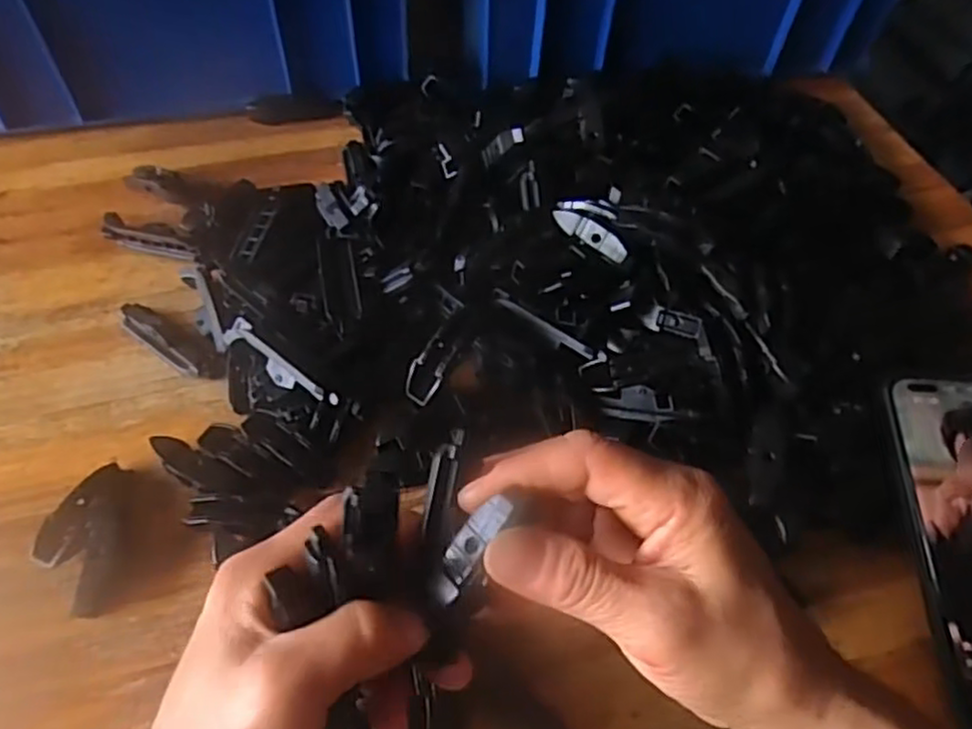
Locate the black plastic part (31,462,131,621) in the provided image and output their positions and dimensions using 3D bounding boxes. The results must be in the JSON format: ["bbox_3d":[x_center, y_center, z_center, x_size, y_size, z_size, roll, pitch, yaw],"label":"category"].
[{"bbox_3d":[-0.184,0.078,0.322,0.033,0.009,0.071,-4,54,-5],"label":"black plastic part"}]

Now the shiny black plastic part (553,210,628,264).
[{"bbox_3d":[0.055,-0.070,0.374,0.046,0.009,0.009,36,61,22],"label":"shiny black plastic part"}]

